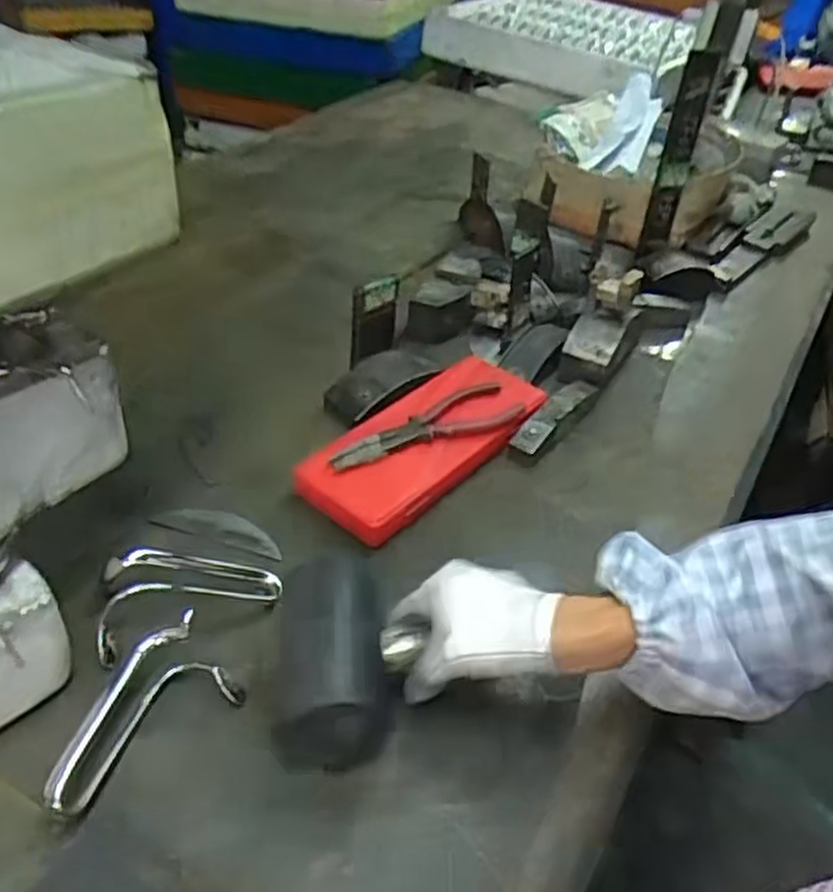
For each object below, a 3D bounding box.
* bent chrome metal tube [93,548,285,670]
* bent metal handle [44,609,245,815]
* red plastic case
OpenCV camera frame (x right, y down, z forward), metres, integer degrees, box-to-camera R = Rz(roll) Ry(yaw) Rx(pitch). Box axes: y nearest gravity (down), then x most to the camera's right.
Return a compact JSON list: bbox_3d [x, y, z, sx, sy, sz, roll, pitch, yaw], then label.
[{"bbox_3d":[-0.154,0.106,0.528,0.123,0.042,0.067,-5,40,-14],"label":"bent chrome metal tube"},{"bbox_3d":[-0.169,0.163,0.463,0.051,0.038,0.124,32,45,29],"label":"bent metal handle"},{"bbox_3d":[0.010,-0.011,0.692,0.106,0.035,0.251,30,45,27],"label":"red plastic case"}]

